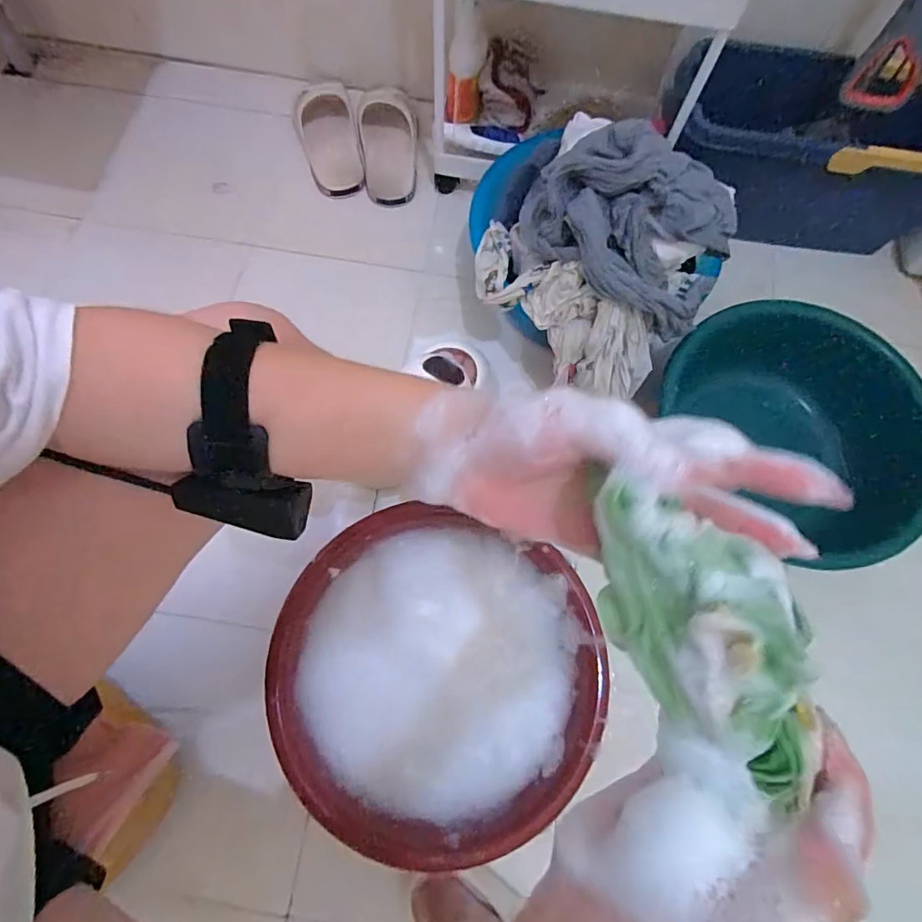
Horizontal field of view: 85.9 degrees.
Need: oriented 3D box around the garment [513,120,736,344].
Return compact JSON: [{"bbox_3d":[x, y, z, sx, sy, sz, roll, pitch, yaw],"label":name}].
[{"bbox_3d":[0.203,-0.292,0.614,0.263,0.141,0.184,23,73,7],"label":"garment"}]

